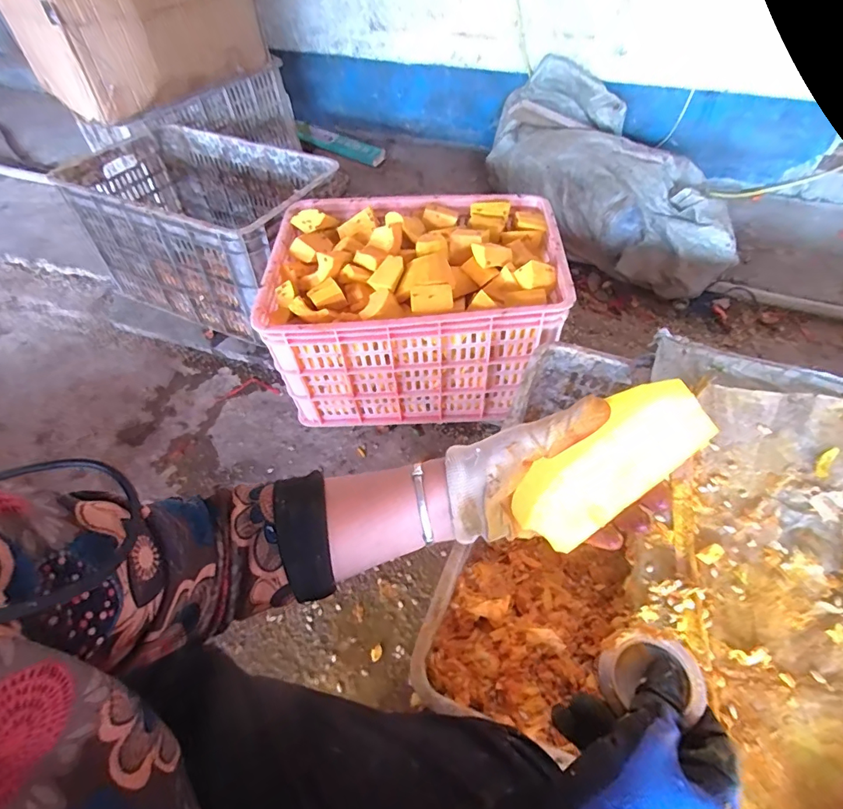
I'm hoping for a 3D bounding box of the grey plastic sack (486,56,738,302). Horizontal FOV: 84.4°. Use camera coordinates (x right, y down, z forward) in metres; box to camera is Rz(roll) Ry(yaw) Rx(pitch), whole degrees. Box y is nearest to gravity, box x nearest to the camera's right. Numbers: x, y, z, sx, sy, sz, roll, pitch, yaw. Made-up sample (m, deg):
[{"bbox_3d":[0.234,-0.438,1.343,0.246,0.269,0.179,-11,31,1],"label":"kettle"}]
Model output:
[{"bbox_3d":[0.494,-0.580,1.210,0.341,0.229,0.718,-29,72,-18],"label":"grey plastic sack"}]

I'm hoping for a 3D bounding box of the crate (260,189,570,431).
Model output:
[{"bbox_3d":[-0.005,-0.184,0.924,0.506,0.291,0.369,1,54,3],"label":"crate"}]

